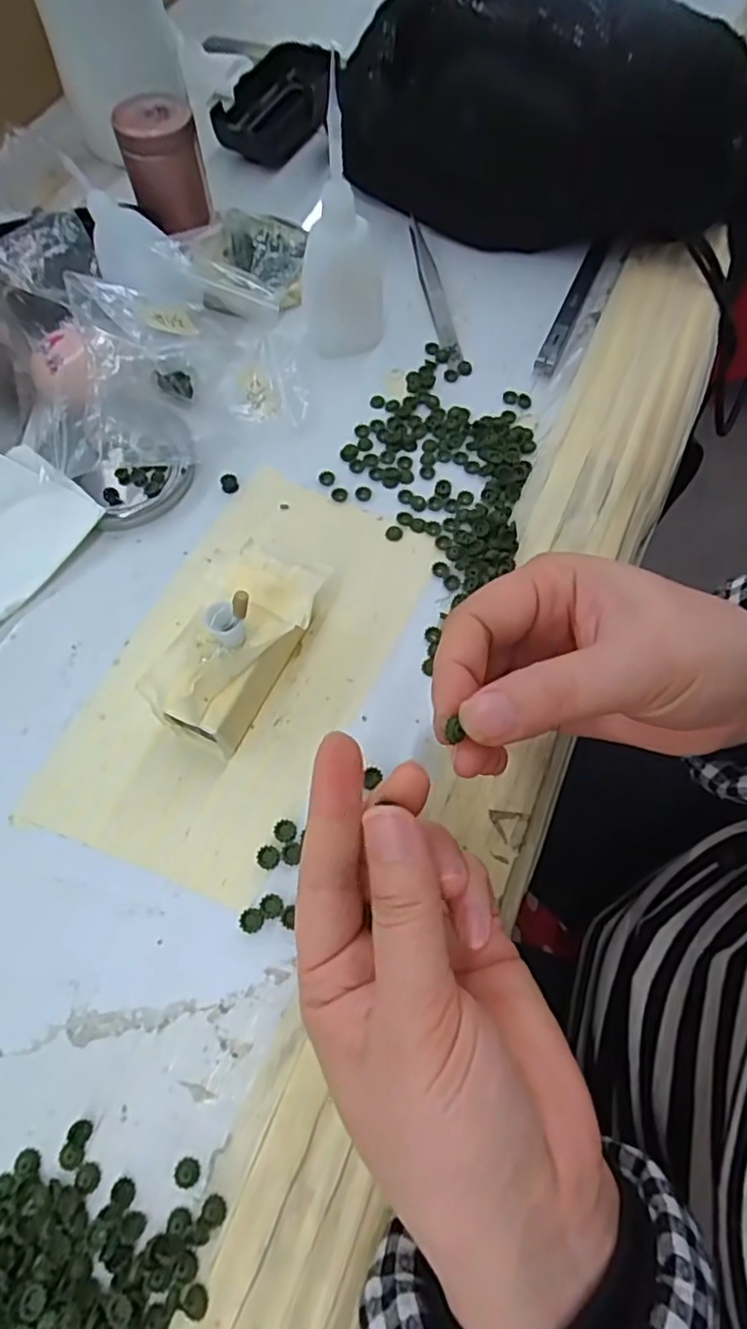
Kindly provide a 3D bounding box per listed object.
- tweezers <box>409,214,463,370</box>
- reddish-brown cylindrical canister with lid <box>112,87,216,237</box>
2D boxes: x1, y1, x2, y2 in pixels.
[{"bbox_3d":[0.035,-0.229,0.380,0.012,0.004,0.130,-11,67,-4],"label":"tweezers"},{"bbox_3d":[-0.121,-0.290,0.367,0.043,0.052,0.040,0,66,1],"label":"reddish-brown cylindrical canister with lid"}]

